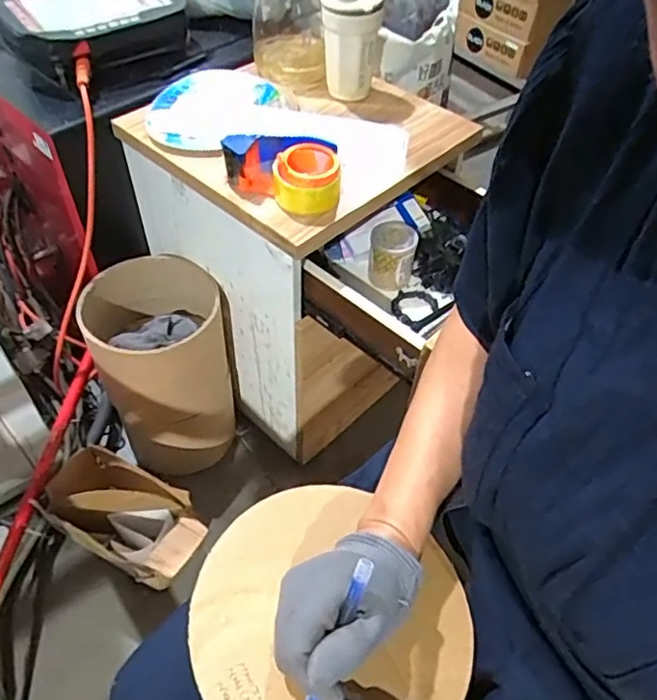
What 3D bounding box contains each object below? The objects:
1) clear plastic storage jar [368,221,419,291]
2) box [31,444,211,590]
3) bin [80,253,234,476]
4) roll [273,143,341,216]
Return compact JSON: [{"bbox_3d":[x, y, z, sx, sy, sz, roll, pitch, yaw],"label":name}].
[{"bbox_3d":[0.094,-0.139,0.877,0.065,0.082,0.071,12,50,7],"label":"clear plastic storage jar"},{"bbox_3d":[-0.308,0.269,0.930,0.241,0.156,0.133,25,53,18],"label":"box"},{"bbox_3d":[-0.277,0.040,1.040,0.202,0.350,0.196,1,50,-2],"label":"bin"},{"bbox_3d":[-0.028,-0.217,0.761,0.082,0.059,0.088,1,50,-2],"label":"roll"}]

